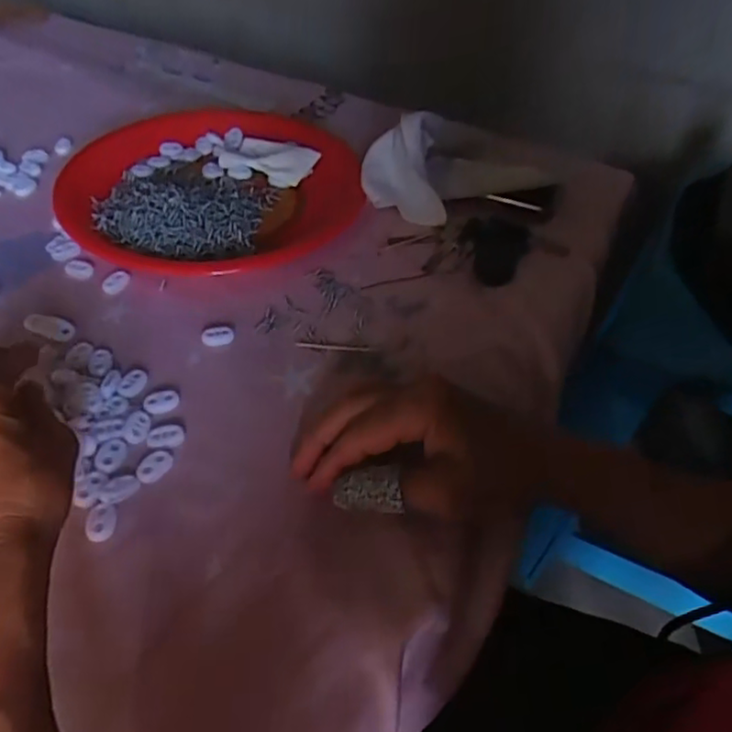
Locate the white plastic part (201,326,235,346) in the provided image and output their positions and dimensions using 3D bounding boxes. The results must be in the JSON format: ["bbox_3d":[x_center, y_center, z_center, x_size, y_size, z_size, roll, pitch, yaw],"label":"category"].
[{"bbox_3d":[-0.105,-0.022,0.452,0.022,0.004,0.016,-5,47,-9],"label":"white plastic part"}]

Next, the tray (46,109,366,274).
[{"bbox_3d":[-0.134,-0.164,0.571,0.236,0.029,0.262,27,51,20],"label":"tray"}]

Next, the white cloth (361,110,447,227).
[{"bbox_3d":[0.036,-0.172,0.552,0.081,0.083,0.043,14,47,8],"label":"white cloth"}]

